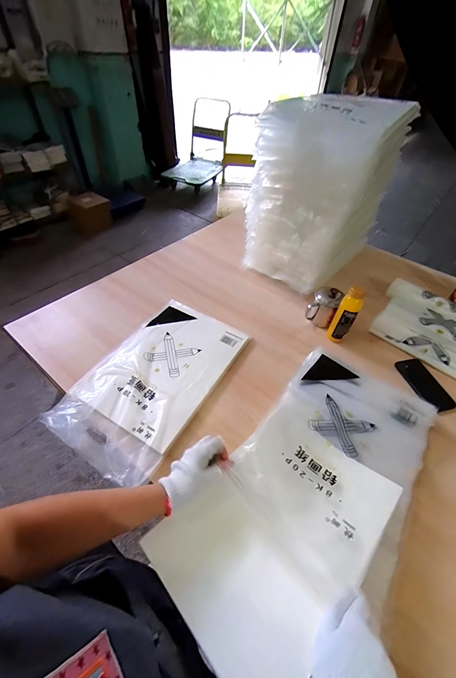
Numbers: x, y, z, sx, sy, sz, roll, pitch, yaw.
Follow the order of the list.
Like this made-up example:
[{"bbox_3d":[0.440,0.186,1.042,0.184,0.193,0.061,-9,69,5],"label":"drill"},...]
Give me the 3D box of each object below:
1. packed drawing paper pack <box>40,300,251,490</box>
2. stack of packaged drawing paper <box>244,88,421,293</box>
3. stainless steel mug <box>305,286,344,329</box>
[{"bbox_3d":[-0.166,0.079,0.664,0.278,0.032,0.453,26,53,16],"label":"packed drawing paper pack"},{"bbox_3d":[0.294,-0.431,0.879,0.284,0.447,0.425,35,55,24],"label":"stack of packaged drawing paper"},{"bbox_3d":[0.279,-0.093,0.808,0.075,0.105,0.071,2,48,-2],"label":"stainless steel mug"}]

